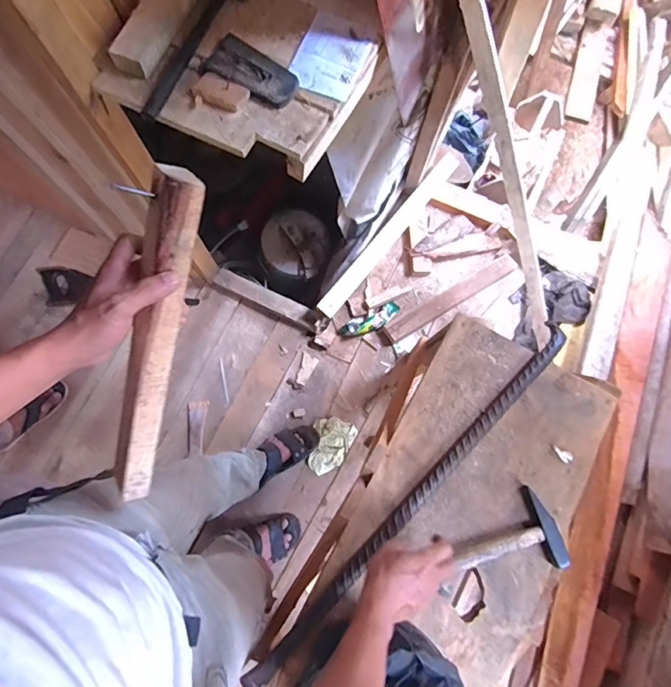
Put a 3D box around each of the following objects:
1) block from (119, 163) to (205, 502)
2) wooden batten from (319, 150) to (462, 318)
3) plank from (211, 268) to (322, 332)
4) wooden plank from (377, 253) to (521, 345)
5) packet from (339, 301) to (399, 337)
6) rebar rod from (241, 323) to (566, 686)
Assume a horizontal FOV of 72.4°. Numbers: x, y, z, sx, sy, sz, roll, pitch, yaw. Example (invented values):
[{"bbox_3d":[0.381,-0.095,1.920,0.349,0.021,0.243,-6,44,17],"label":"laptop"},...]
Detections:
[{"bbox_3d":[-0.194,0.017,0.475,0.047,0.032,0.384,22,116,7],"label":"block"},{"bbox_3d":[0.179,-0.357,1.458,0.066,0.044,0.702,37,78,10],"label":"wooden batten"},{"bbox_3d":[-0.211,-0.134,1.425,0.349,0.047,0.066,25,76,8],"label":"plank"},{"bbox_3d":[0.353,-0.147,1.411,0.475,0.026,0.073,-31,76,-8],"label":"wooden plank"},{"bbox_3d":[0.111,-0.068,1.446,0.197,0.019,0.059,-27,75,-7],"label":"packet"},{"bbox_3d":[0.134,0.226,0.696,0.030,0.025,0.706,43,79,12],"label":"rebar rod"}]

